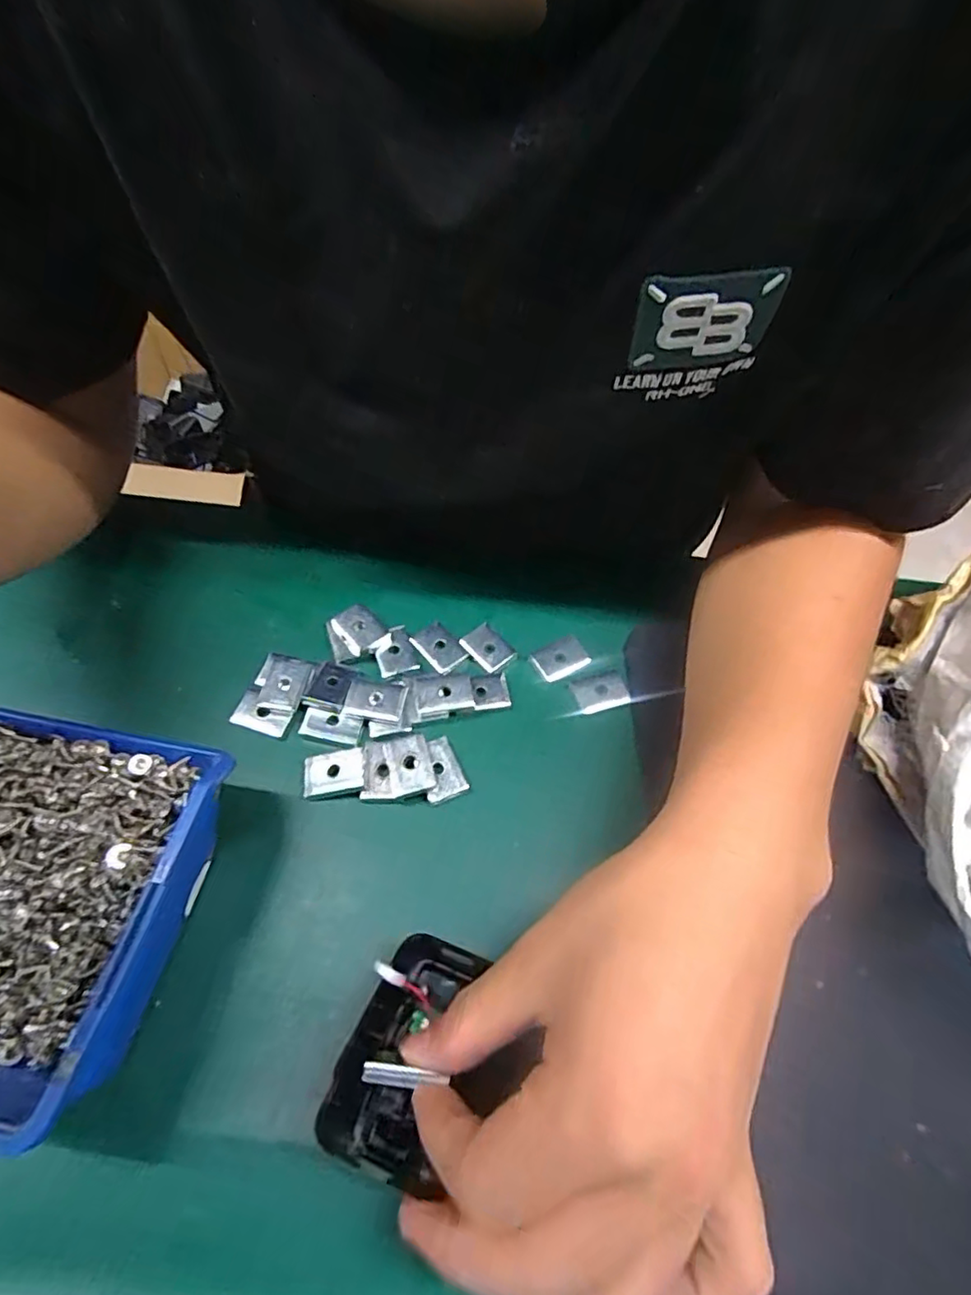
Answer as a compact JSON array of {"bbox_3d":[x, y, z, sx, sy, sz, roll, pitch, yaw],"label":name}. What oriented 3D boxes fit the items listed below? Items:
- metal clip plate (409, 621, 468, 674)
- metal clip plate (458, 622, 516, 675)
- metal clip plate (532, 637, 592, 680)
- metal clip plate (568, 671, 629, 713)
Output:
[{"bbox_3d":[-0.024,0.000,0.313,0.020,0.004,0.026,-36,64,-23],"label":"metal clip plate"},{"bbox_3d":[0.001,0.000,0.316,0.019,0.005,0.025,-38,65,-24],"label":"metal clip plate"},{"bbox_3d":[0.040,0.005,0.314,0.028,0.004,0.019,-25,60,-17],"label":"metal clip plate"},{"bbox_3d":[0.059,0.023,0.305,0.027,0.005,0.018,-12,57,-10],"label":"metal clip plate"}]

